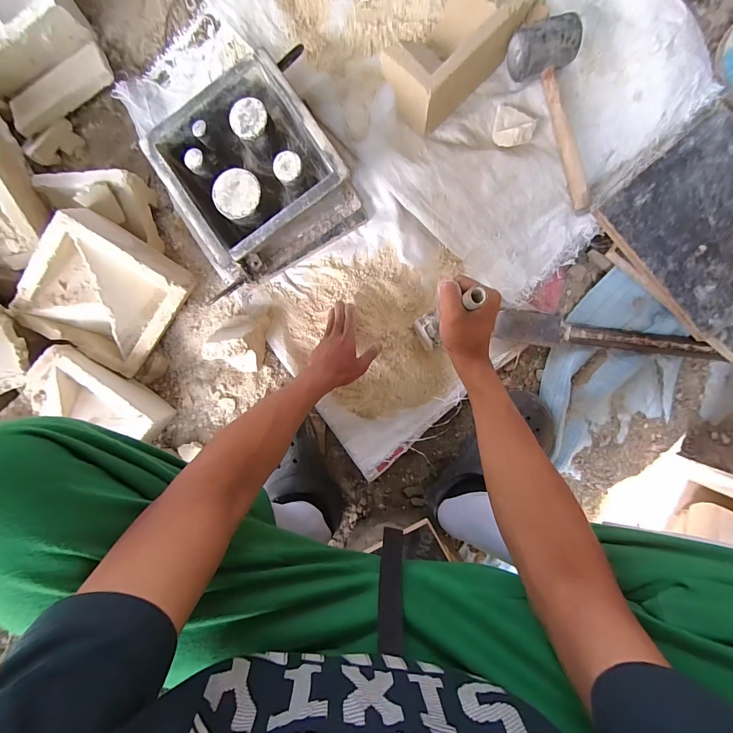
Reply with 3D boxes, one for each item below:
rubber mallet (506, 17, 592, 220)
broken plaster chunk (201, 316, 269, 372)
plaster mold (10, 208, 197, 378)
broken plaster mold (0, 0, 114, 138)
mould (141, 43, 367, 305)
[{"bbox_3d":[0.306,-0.399,0.573,0.105,0.059,0.281,-10,93,7],"label":"rubber mallet"},{"bbox_3d":[-0.229,-0.041,0.621,0.079,0.080,0.100,7,95,6],"label":"broken plaster chunk"},{"bbox_3d":[-0.443,-0.120,0.604,0.201,0.069,0.205,34,102,-24],"label":"plaster mold"},{"bbox_3d":[-0.606,-0.563,0.633,0.212,0.094,0.197,-31,90,7],"label":"broken plaster mold"},{"bbox_3d":[-0.191,-0.305,0.588,0.296,0.118,0.262,-30,90,7],"label":"mould"}]

